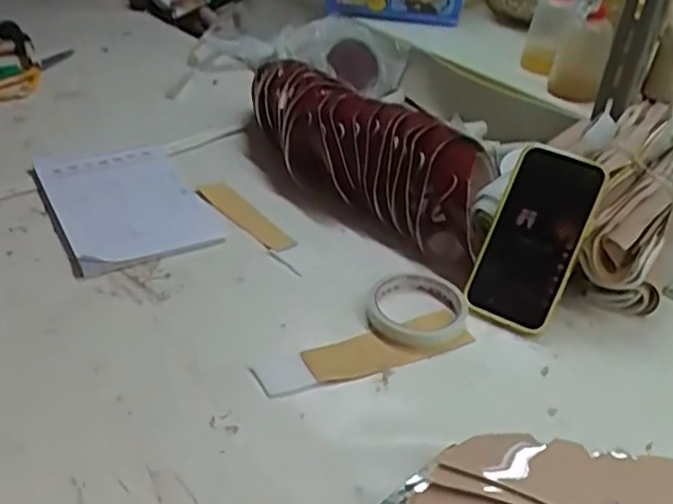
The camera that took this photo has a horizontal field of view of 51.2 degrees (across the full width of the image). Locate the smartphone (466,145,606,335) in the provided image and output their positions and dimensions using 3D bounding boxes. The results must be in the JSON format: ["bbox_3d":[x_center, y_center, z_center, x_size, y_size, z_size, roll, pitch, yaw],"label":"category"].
[{"bbox_3d":[0.180,-0.011,0.643,0.081,0.163,0.017,22,4,24],"label":"smartphone"}]

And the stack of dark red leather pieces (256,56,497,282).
[{"bbox_3d":[0.023,-0.104,0.782,0.329,0.109,0.095,26,42,27],"label":"stack of dark red leather pieces"}]

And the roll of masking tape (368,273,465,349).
[{"bbox_3d":[0.072,0.050,0.643,0.088,0.016,0.087,3,36,-2],"label":"roll of masking tape"}]

